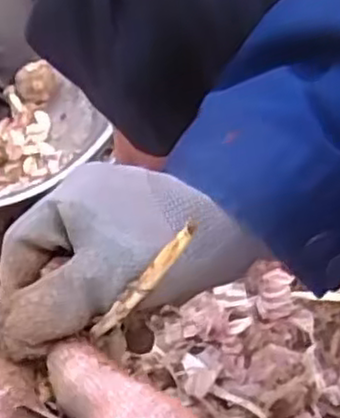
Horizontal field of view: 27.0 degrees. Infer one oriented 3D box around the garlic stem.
[{"bbox_3d":[-0.014,0.037,0.329,0.072,0.006,0.007,-48,69,26],"label":"garlic stem"}]

